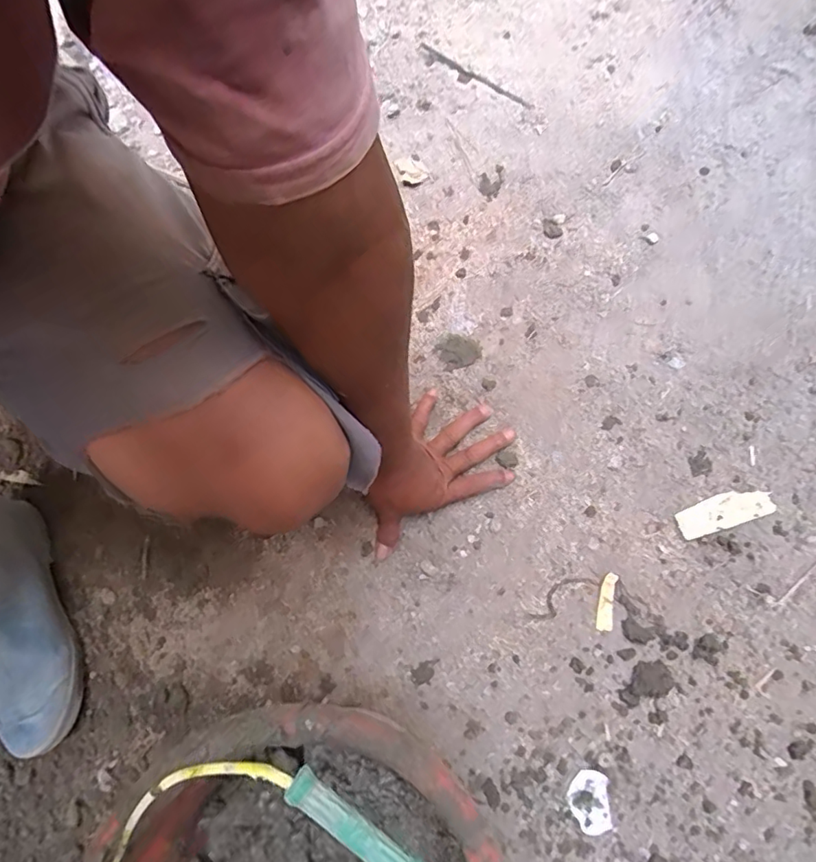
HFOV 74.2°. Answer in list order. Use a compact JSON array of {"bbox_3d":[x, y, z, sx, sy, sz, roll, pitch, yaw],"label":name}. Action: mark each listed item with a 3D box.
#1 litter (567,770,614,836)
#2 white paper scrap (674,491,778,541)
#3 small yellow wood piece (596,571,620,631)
[{"bbox_3d":[0.170,0.351,0.509,0.039,0.004,0.054,-4,77,4],"label":"litter"},{"bbox_3d":[0.324,0.082,0.553,0.097,0.005,0.034,-19,76,0],"label":"white paper scrap"},{"bbox_3d":[0.202,0.173,0.546,0.016,0.005,0.057,9,78,7],"label":"small yellow wood piece"}]

